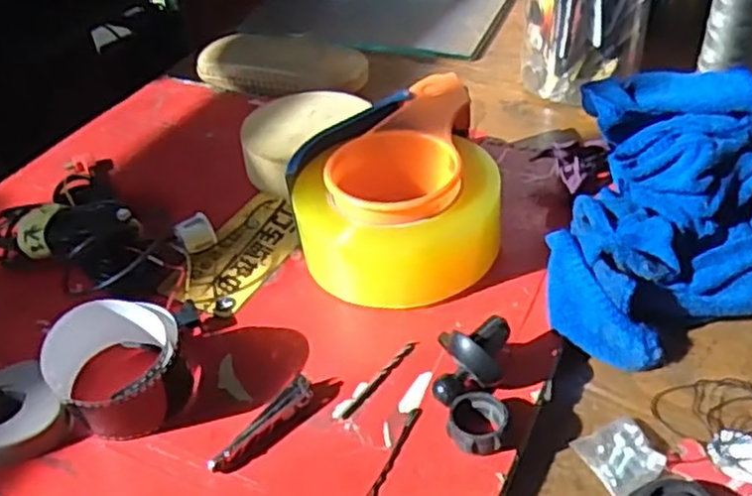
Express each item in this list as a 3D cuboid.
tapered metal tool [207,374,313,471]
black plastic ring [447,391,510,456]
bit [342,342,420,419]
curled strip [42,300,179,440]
[{"bbox_3d":[-0.054,0.086,0.358,0.012,0.008,0.063,27,50,33],"label":"tapered metal tool"},{"bbox_3d":[0.047,0.083,0.344,0.027,0.012,0.032,7,42,14],"label":"black plastic ring"},{"bbox_3d":[0.002,0.066,0.378,0.005,0.004,0.059,25,49,31],"label":"bit"},{"bbox_3d":[-0.127,0.060,0.366,0.060,0.049,0.056,-28,45,-25],"label":"curled strip"}]

